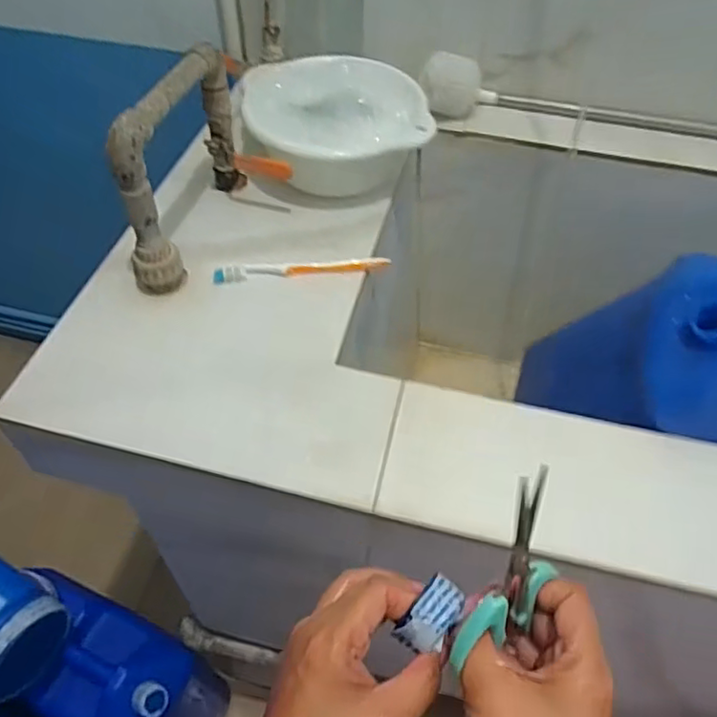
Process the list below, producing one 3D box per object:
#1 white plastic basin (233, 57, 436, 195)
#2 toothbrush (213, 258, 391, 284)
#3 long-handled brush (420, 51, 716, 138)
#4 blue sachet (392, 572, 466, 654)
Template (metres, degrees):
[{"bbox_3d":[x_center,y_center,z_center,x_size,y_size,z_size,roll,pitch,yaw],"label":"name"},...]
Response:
[{"bbox_3d":[-0.031,-0.264,0.720,0.189,0.091,0.189,0,53,0],"label":"white plastic basin"},{"bbox_3d":[-0.057,-0.091,0.622,0.175,0.012,0.022,-7,53,-6],"label":"toothbrush"},{"bbox_3d":[0.367,-0.317,0.771,0.583,0.071,0.070,9,53,6],"label":"long-handled brush"},{"bbox_3d":[0.038,0.128,0.307,0.022,0.015,0.037,36,60,24],"label":"blue sachet"}]

